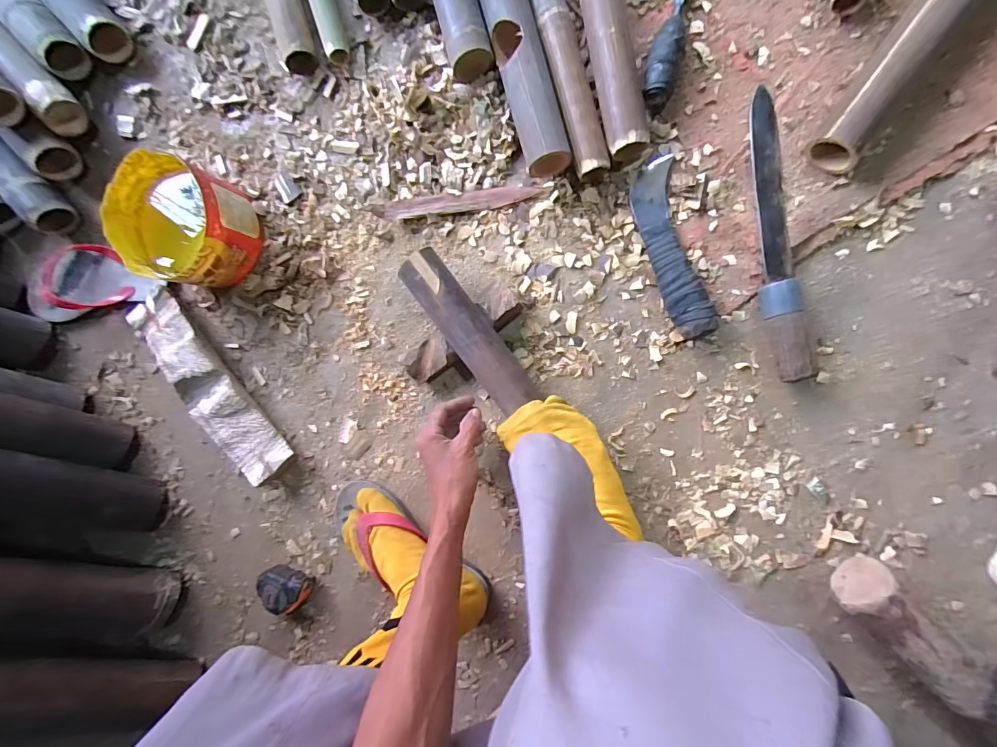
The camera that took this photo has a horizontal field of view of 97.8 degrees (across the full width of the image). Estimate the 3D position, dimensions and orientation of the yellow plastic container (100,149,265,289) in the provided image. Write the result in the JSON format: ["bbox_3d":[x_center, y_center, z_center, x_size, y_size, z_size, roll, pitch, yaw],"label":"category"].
[{"bbox_3d":[-0.395,-0.187,0.558,0.138,0.110,0.139,0,93,9],"label":"yellow plastic container"}]

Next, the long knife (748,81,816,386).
[{"bbox_3d":[0.308,-0.152,0.478,0.041,0.036,0.315,-4,92,9],"label":"long knife"}]

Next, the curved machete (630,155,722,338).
[{"bbox_3d":[0.197,-0.144,0.497,0.051,0.042,0.209,-13,91,10],"label":"curved machete"}]

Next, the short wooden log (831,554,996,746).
[{"bbox_3d":[0.464,0.308,0.447,0.251,0.091,0.062,45,99,4],"label":"short wooden log"}]

